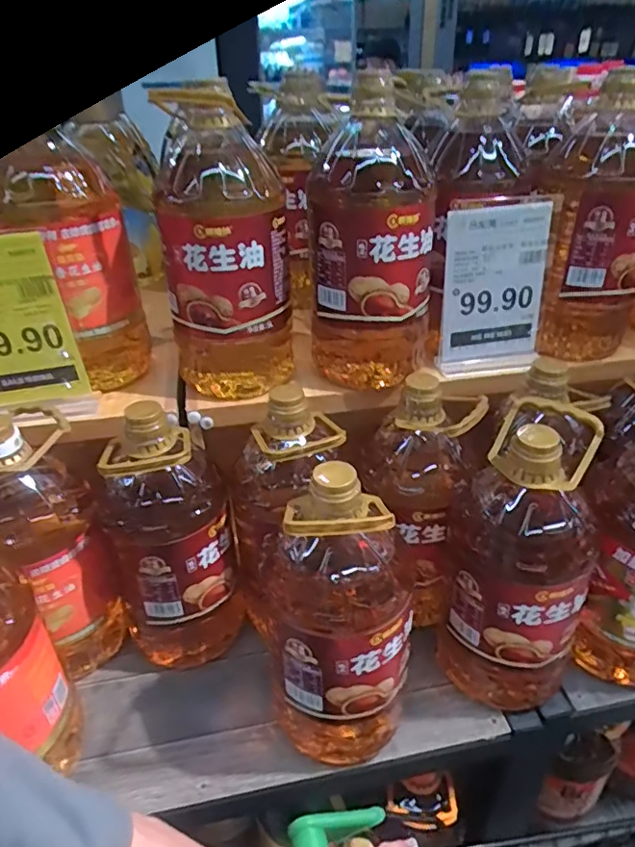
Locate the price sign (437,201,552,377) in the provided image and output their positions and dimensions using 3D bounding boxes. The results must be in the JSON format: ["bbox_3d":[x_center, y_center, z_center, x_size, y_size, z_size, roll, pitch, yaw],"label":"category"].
[{"bbox_3d":[0.241,-0.178,0.769,0.145,0.219,0.017,-7,25,-7],"label":"price sign"}]

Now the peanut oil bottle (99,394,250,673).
[{"bbox_3d":[-0.182,0.137,0.695,0.145,0.332,0.139,-12,31,-14],"label":"peanut oil bottle"}]

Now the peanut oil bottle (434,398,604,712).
[{"bbox_3d":[0.220,0.160,0.638,0.150,0.339,0.138,10,33,22],"label":"peanut oil bottle"}]

